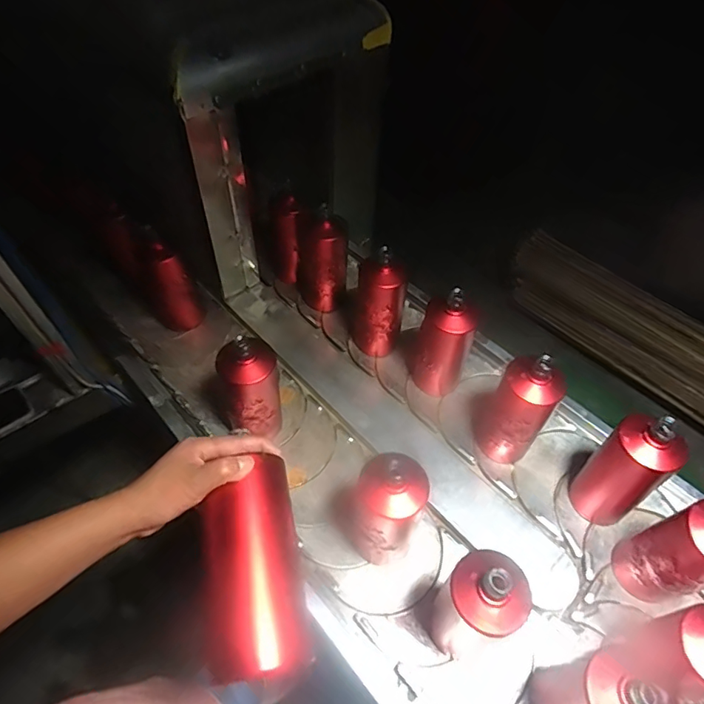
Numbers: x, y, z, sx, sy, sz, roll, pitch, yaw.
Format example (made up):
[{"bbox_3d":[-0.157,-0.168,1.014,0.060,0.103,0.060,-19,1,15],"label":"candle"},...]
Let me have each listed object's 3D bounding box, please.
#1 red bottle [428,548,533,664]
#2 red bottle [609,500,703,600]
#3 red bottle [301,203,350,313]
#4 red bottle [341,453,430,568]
[{"bbox_3d":[0.142,0.293,0.552,0.076,0.214,0.089,-9,56,-10],"label":"red bottle"},{"bbox_3d":[0.404,0.245,0.589,0.065,0.207,0.078,-18,58,-15],"label":"red bottle"},{"bbox_3d":[-0.052,-0.168,0.922,0.085,0.195,0.072,5,54,0],"label":"red bottle"},{"bbox_3d":[0.038,0.204,0.622,0.095,0.205,0.084,24,57,13],"label":"red bottle"}]

